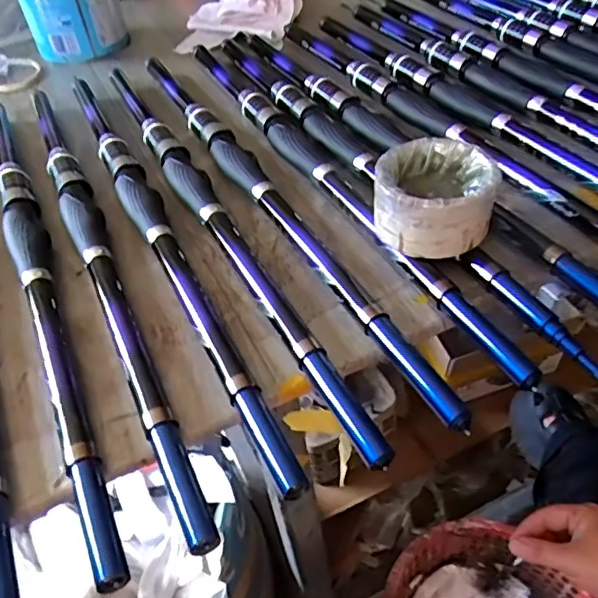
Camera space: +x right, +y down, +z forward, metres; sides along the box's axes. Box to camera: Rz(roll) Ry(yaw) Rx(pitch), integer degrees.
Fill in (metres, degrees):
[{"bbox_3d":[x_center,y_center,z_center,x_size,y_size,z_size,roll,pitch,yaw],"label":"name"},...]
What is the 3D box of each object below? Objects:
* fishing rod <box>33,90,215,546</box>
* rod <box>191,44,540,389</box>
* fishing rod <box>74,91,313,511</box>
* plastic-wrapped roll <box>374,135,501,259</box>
[{"bbox_3d":[-0.168,-0.048,0.463,0.024,0.024,0.556,-22,47,-14],"label":"fishing rod"},{"bbox_3d":[0.010,-0.131,0.524,0.033,0.023,0.585,-23,47,-15],"label":"rod"},{"bbox_3d":[-0.127,-0.070,0.480,0.030,0.022,0.558,-22,47,-14],"label":"fishing rod"},{"bbox_3d":[0.095,-0.071,0.408,0.078,0.055,0.080,2,46,9],"label":"plastic-wrapped roll"}]

